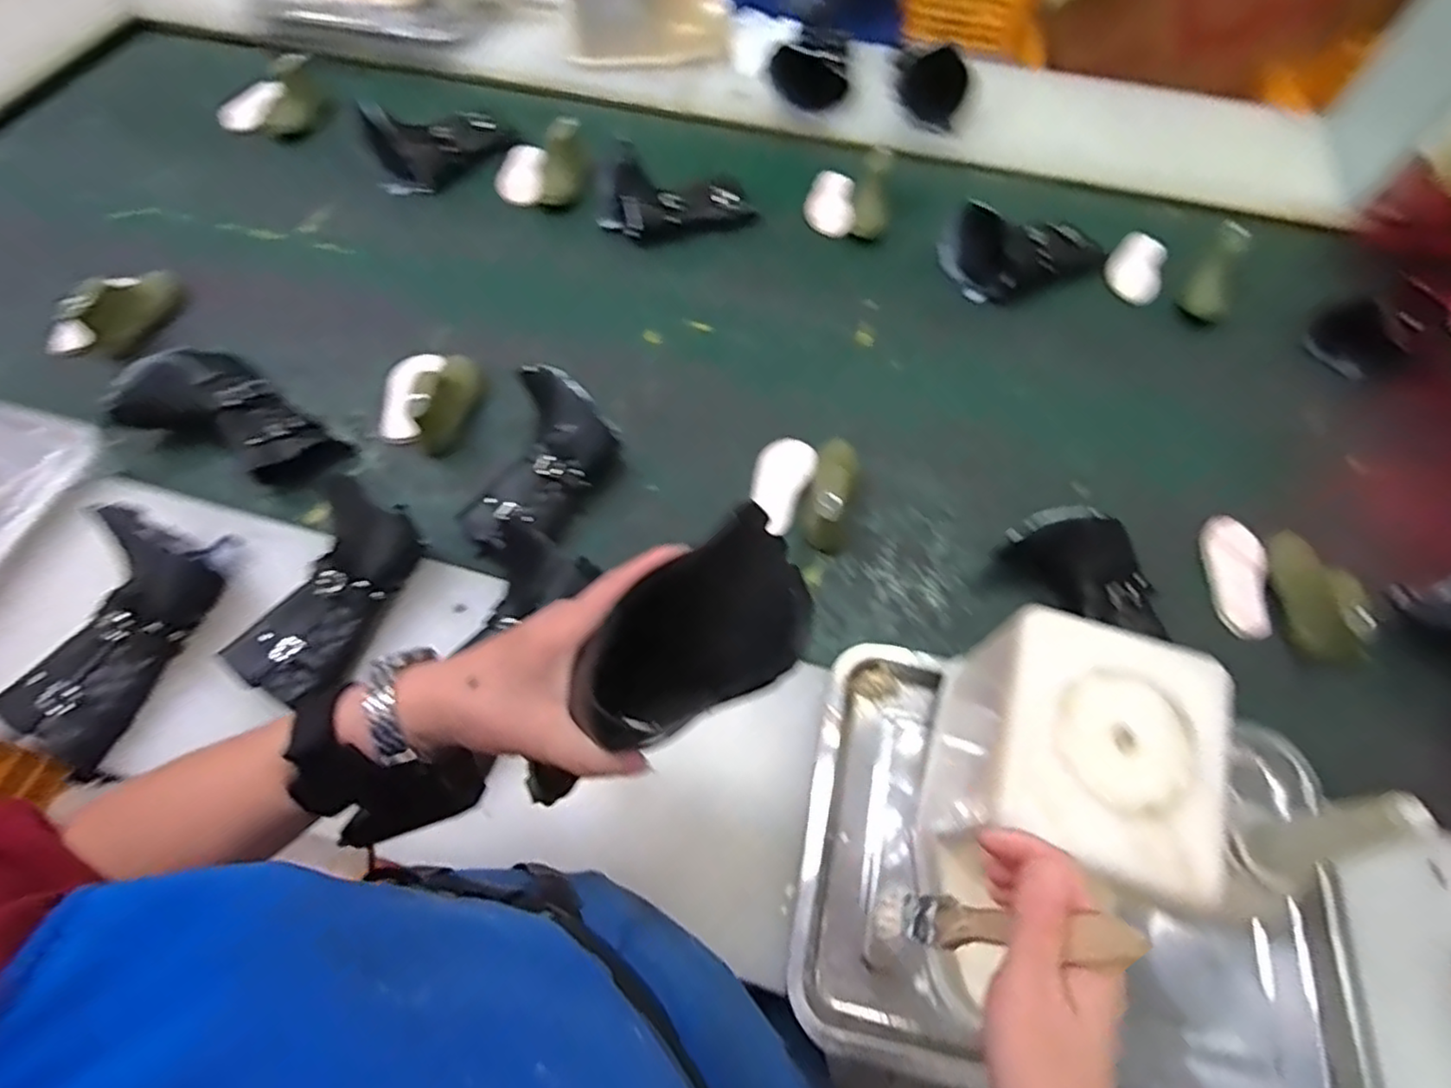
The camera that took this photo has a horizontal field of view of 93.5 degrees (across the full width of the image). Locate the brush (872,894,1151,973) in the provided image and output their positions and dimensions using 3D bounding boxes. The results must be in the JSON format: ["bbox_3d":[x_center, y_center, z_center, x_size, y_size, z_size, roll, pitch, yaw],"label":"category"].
[{"bbox_3d":[0.117,0.171,0.304,0.009,0.144,0.020,22,59,-20],"label":"brush"}]

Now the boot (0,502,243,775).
[{"bbox_3d":[-0.506,0.065,0.571,0.105,0.072,0.204,16,62,7],"label":"boot"}]

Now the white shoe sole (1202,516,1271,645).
[{"bbox_3d":[0.526,0.031,0.702,0.056,0.018,0.139,16,62,8],"label":"white shoe sole"}]

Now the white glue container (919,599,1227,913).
[{"bbox_3d":[0.228,0.152,0.469,0.124,0.171,0.144,15,62,7],"label":"white glue container"}]

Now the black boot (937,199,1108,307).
[{"bbox_3d":[0.414,-0.419,0.917,0.212,0.096,0.125,-23,64,-13],"label":"black boot"}]

